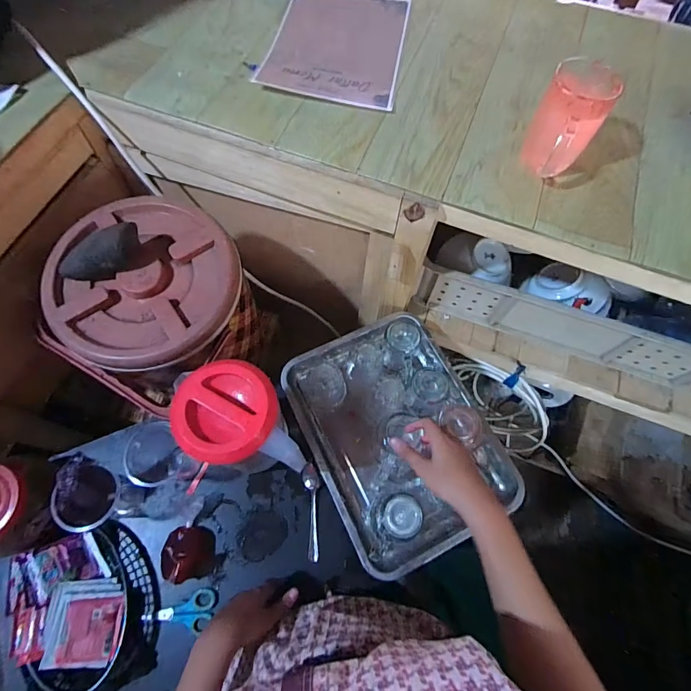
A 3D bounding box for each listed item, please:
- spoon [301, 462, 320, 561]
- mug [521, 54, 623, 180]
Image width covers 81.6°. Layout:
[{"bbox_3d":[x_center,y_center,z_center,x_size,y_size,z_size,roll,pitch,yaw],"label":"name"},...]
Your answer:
[{"bbox_3d":[-0.054,0.269,0.652,0.027,0.011,0.146,-5,69,-4],"label":"spoon"},{"bbox_3d":[0.276,-0.275,0.515,0.077,0.120,0.101,32,70,12],"label":"mug"}]

